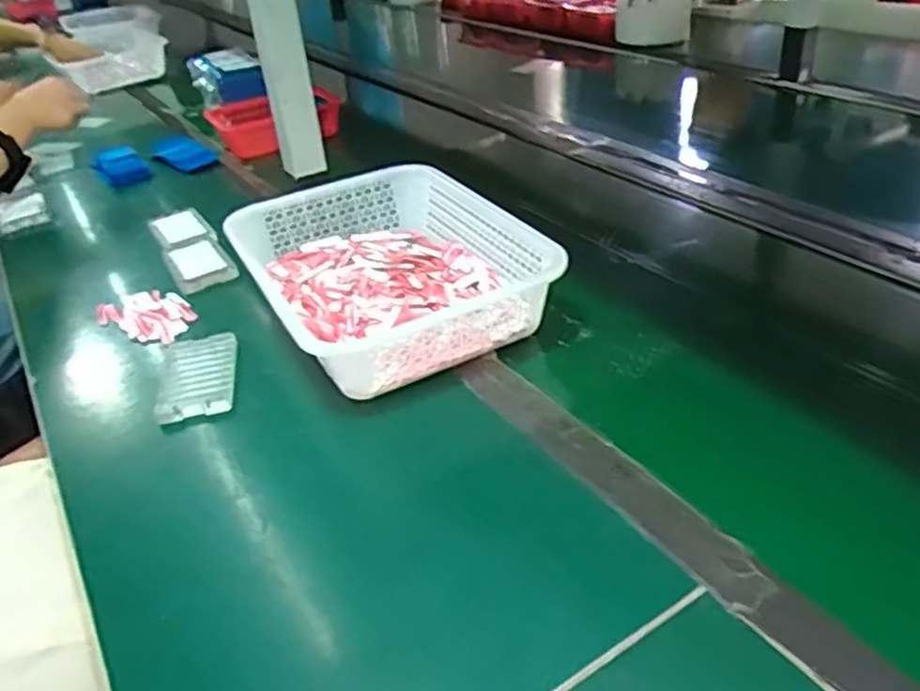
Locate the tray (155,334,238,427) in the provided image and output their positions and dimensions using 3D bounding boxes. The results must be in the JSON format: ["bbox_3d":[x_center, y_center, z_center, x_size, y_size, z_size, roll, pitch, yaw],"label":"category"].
[{"bbox_3d":[-0.257,0.029,0.732,0.071,0.016,0.127,-12,34,-8],"label":"tray"}]

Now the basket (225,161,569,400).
[{"bbox_3d":[-0.079,-0.085,0.819,0.272,0.080,0.342,-20,36,-18],"label":"basket"}]

